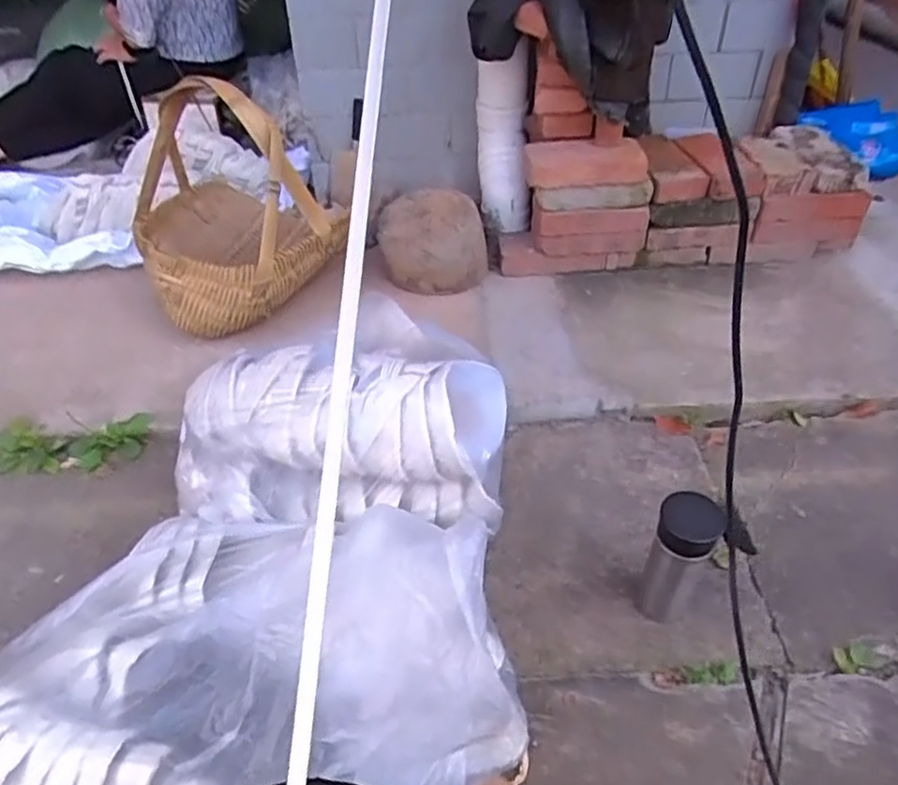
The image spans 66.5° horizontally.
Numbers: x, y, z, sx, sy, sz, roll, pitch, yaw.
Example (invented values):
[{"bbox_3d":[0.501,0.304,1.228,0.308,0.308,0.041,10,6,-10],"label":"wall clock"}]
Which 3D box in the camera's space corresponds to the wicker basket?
[{"bbox_3d":[-0.428,-0.395,1.370,0.394,0.386,0.413,-17,42,-19],"label":"wicker basket"}]

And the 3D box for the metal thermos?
[{"bbox_3d":[0.298,0.228,0.902,0.072,0.209,0.073,20,44,22],"label":"metal thermos"}]

